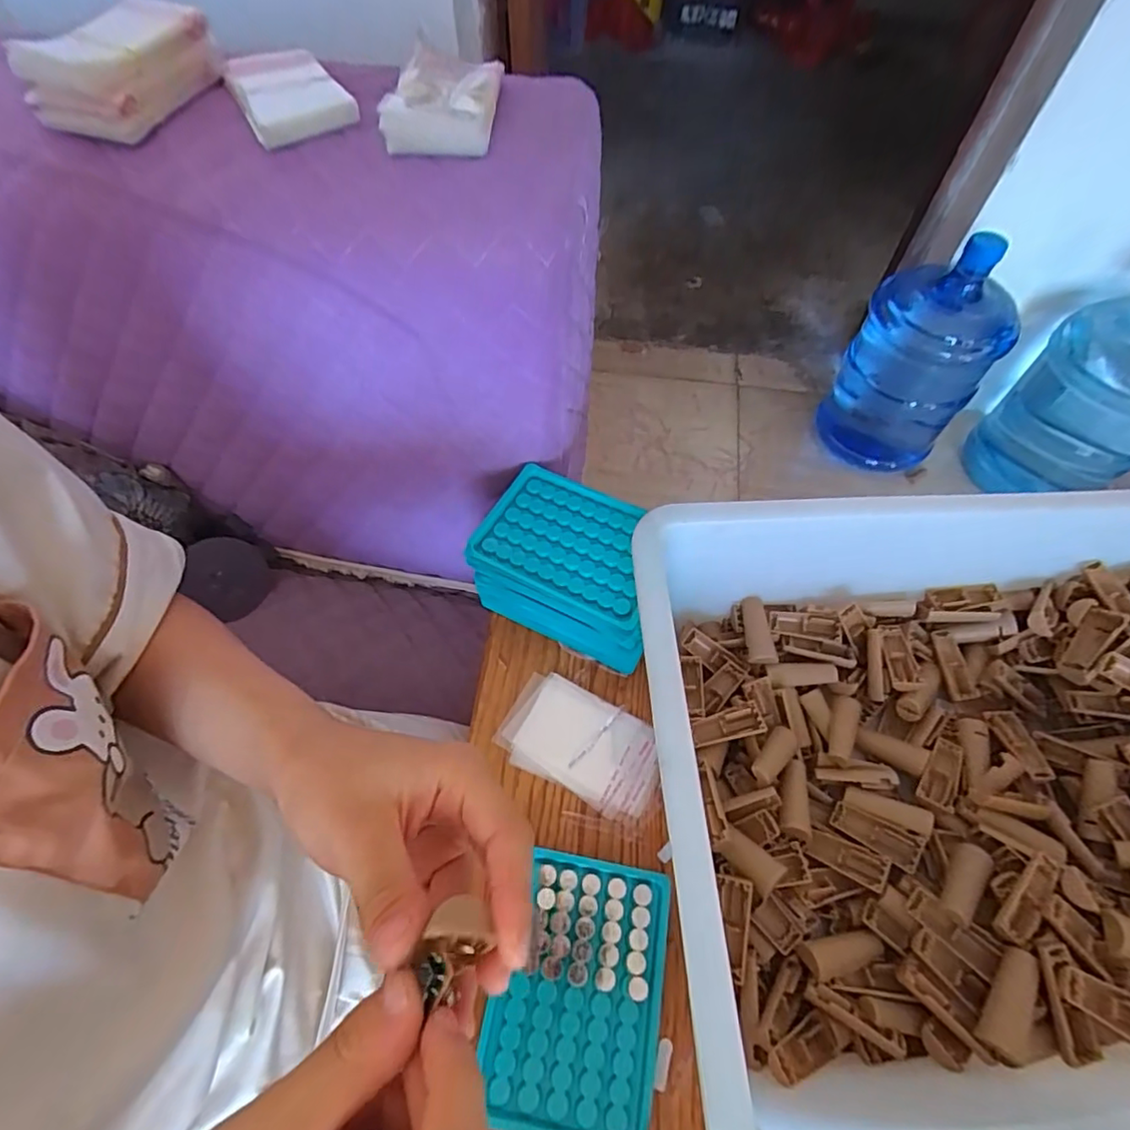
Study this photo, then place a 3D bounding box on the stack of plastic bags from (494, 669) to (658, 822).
[{"bbox_3d":[0.012,0.127,0.421,0.112,0.004,0.070,24,62,13],"label":"stack of plastic bags"}]

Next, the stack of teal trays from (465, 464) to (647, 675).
[{"bbox_3d":[0.007,0.000,0.450,0.137,0.063,0.099,23,62,13],"label":"stack of teal trays"}]

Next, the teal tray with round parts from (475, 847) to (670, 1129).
[{"bbox_3d":[0.008,0.244,0.340,0.092,0.012,0.132,9,60,5],"label":"teal tray with round parts"}]

